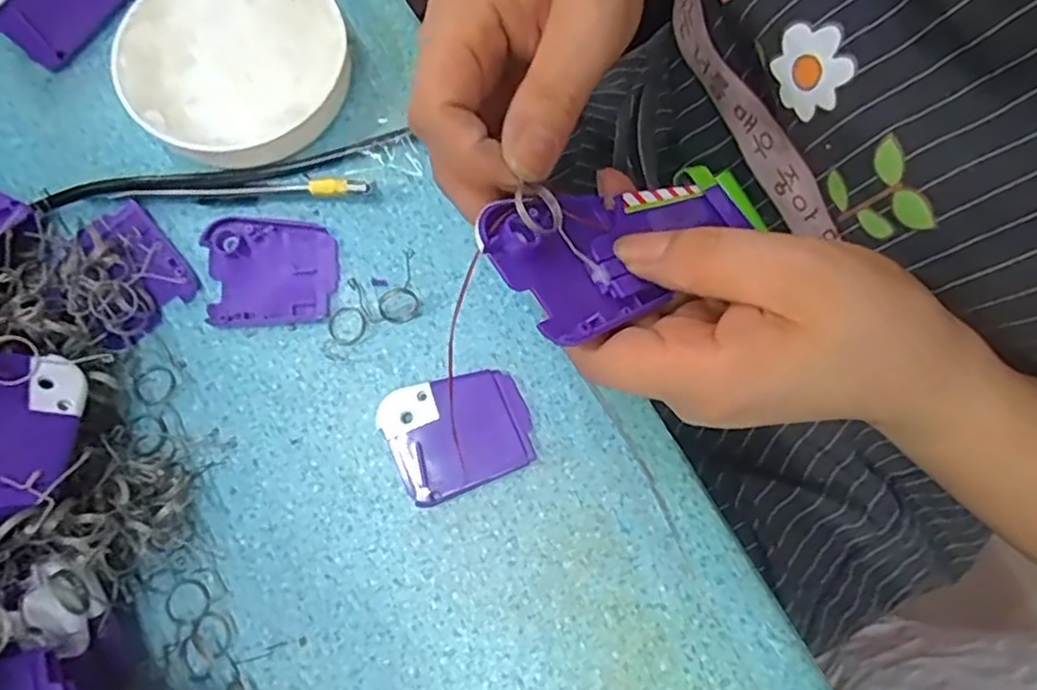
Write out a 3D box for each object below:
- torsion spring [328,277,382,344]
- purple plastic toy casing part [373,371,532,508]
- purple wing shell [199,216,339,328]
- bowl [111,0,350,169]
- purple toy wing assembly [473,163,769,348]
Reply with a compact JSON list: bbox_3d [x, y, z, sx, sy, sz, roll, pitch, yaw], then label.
[{"bbox_3d":[-0.080,-0.015,0.321,0.023,0.005,0.027,-34,78,-9],"label":"torsion spring"},{"bbox_3d":[-0.027,0.038,0.306,0.062,0.008,0.052,-23,77,-7],"label":"purple plastic toy casing part"},{"bbox_3d":[-0.116,-0.036,0.323,0.060,0.008,0.051,-5,75,-2],"label":"purple wing shell"},{"bbox_3d":[-0.136,-0.137,0.336,0.103,0.027,0.099,0,75,-1],"label":"bowl"},{"bbox_3d":[0.043,-0.040,0.242,0.116,0.013,0.050,-26,76,-34],"label":"purple toy wing assembly"}]

